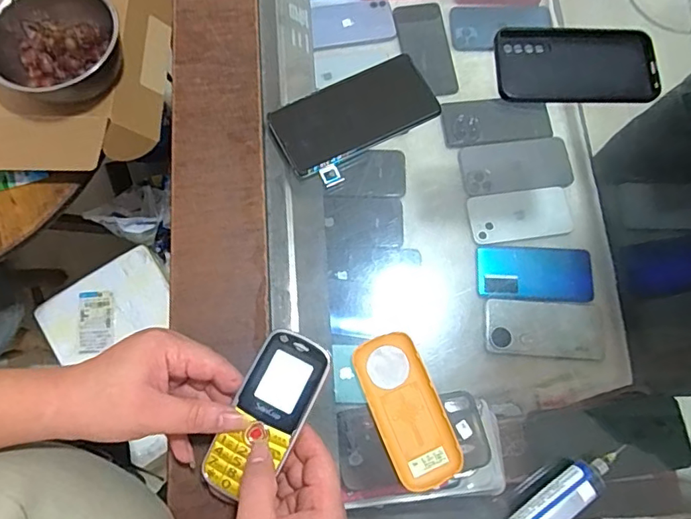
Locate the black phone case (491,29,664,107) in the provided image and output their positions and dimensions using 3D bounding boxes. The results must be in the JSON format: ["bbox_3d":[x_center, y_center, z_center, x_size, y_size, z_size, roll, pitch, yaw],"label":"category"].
[{"bbox_3d":[0.226,-0.191,0.512,0.155,0.010,0.075,2,87,2],"label":"black phone case"}]

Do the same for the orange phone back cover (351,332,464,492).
[{"bbox_3d":[0.049,0.118,0.414,0.053,0.010,0.116,-21,76,-7],"label":"orange phone back cover"}]

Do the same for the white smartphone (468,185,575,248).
[{"bbox_3d":[0.251,-0.062,0.748,0.148,0.006,0.074,-8,75,-4],"label":"white smartphone"}]

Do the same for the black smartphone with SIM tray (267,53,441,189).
[{"bbox_3d":[0.012,-0.125,0.473,0.144,0.015,0.080,-25,90,-8],"label":"black smartphone with SIM tray"}]

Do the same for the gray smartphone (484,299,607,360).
[{"bbox_3d":[0.267,0.092,0.700,0.160,0.006,0.074,4,74,-1],"label":"gray smartphone"}]

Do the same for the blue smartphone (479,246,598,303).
[{"bbox_3d":[0.264,0.019,0.723,0.162,0.004,0.076,1,75,-1],"label":"blue smartphone"}]

